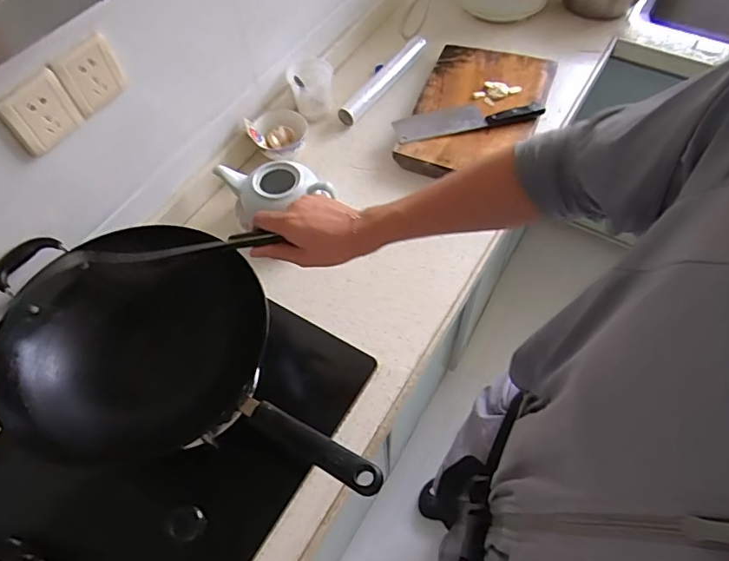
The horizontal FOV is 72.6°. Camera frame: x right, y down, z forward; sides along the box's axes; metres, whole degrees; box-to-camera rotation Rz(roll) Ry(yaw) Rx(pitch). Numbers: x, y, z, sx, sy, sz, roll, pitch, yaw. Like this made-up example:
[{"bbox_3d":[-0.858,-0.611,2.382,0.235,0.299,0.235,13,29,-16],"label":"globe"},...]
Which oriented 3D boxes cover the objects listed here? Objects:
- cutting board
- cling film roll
[{"bbox_3d":[0.241,-0.362,1.050,0.250,0.040,0.395,16,60,13],"label":"cutting board"},{"bbox_3d":[0.047,-0.457,1.124,0.049,0.037,0.312,29,64,19],"label":"cling film roll"}]

